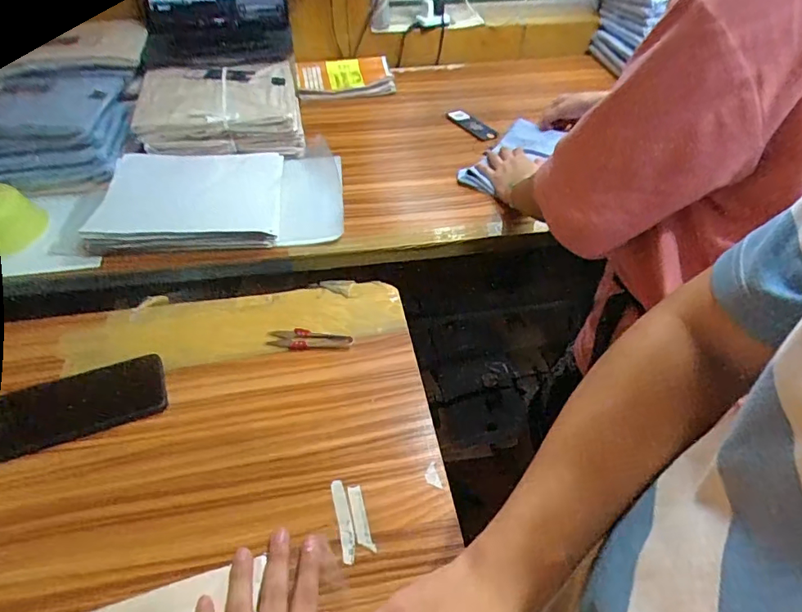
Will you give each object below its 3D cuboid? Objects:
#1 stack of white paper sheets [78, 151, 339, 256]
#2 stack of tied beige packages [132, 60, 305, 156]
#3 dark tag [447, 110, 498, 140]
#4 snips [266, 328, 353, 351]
[{"bbox_3d":[-0.260,-0.175,0.757,0.337,0.088,0.217,-4,47,-7],"label":"stack of white paper sheets"},{"bbox_3d":[-0.306,-0.335,0.864,0.260,0.087,0.190,-7,47,-10],"label":"stack of tied beige packages"},{"bbox_3d":[0.136,-0.351,0.989,0.040,0.006,0.130,-28,53,-25],"label":"dark tag"},{"bbox_3d":[-0.110,0.040,0.615,0.099,0.007,0.026,0,46,-3],"label":"snips"}]

